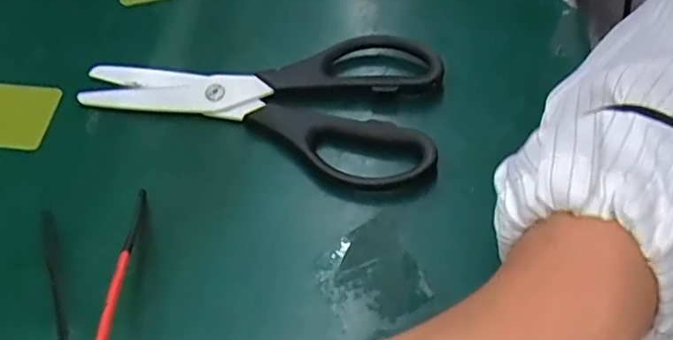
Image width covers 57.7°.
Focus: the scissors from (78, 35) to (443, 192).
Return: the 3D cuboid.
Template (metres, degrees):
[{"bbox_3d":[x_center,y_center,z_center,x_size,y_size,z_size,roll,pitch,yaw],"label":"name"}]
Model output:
[{"bbox_3d":[-0.040,-0.040,0.320,0.184,0.015,0.089,9,60,7],"label":"scissors"}]

